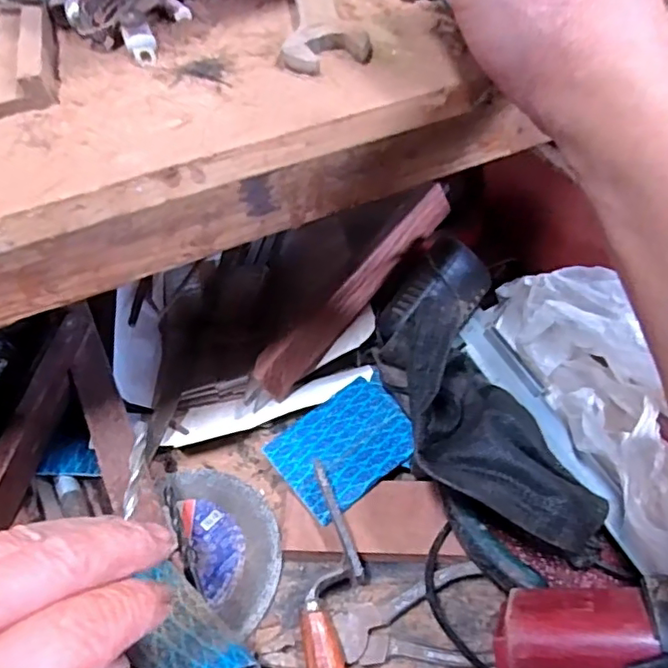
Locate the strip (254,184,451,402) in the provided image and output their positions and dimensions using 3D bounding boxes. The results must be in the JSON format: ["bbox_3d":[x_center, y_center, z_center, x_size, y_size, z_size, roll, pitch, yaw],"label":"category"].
[{"bbox_3d":[0.014,-0.029,0.364,0.168,0.031,0.008,-50,38,-10],"label":"strip"}]

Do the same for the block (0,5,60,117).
[{"bbox_3d":[-0.141,-0.126,0.262,0.028,0.016,0.074,-18,52,-10],"label":"block"}]

